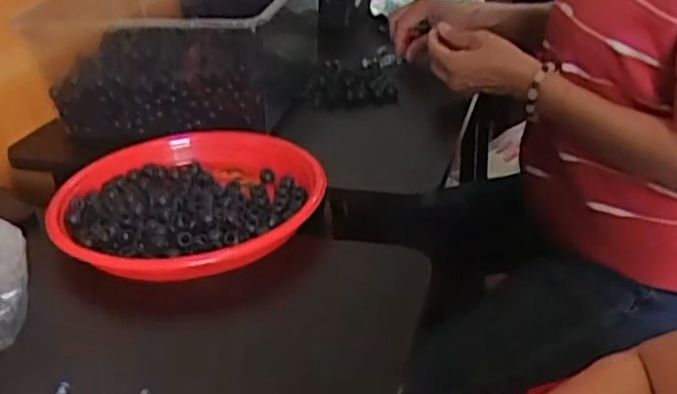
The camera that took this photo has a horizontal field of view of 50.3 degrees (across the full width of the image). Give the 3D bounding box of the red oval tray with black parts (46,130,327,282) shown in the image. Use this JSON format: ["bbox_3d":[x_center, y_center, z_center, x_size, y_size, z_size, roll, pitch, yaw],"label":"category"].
[{"bbox_3d":[-0.137,0.003,0.650,0.237,0.033,0.211,-3,29,0],"label":"red oval tray with black parts"}]

